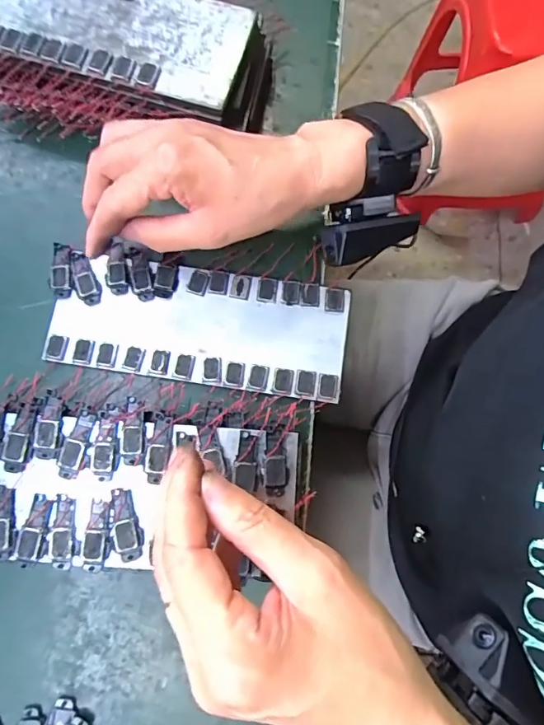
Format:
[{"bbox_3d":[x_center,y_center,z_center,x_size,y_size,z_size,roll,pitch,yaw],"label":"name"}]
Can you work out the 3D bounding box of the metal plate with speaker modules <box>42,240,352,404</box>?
[{"bbox_3d":[-0.051,-0.028,0.324,0.201,0.009,0.083,9,78,0],"label":"metal plate with speaker modules"}]

